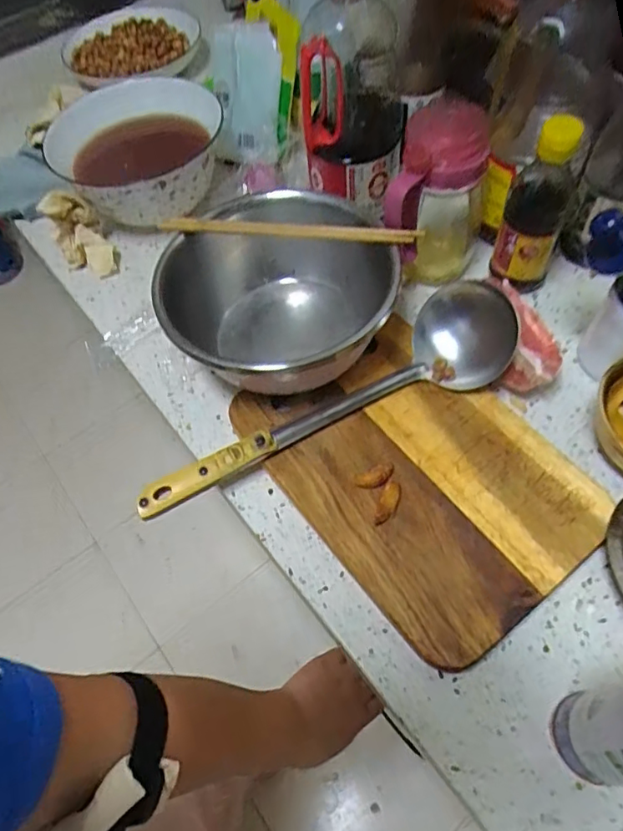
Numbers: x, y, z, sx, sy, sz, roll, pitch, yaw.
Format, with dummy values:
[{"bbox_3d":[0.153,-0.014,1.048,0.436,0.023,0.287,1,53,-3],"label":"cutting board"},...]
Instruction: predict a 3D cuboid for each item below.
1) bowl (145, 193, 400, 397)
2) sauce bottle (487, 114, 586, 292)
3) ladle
[{"bbox_3d":[-0.030,-0.098,0.508,0.195,0.111,0.193,-2,59,3],"label":"bowl"},{"bbox_3d":[0.207,-0.186,0.504,0.059,0.161,0.049,19,63,14],"label":"sauce bottle"},{"bbox_3d":[0.006,-0.020,0.470,0.343,0.070,0.088,-21,60,-8],"label":"ladle"}]

